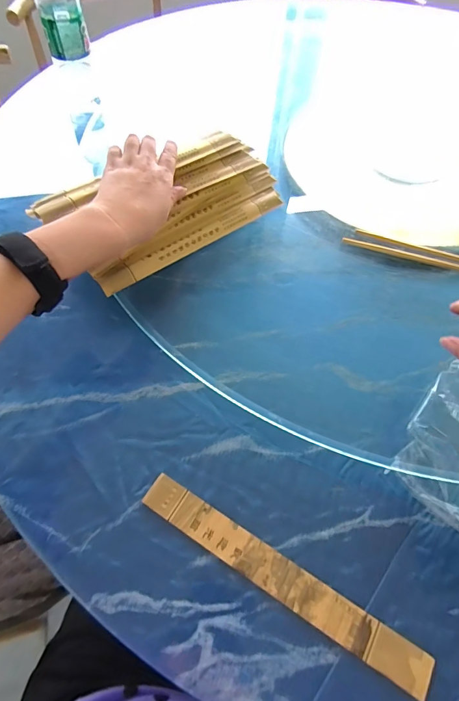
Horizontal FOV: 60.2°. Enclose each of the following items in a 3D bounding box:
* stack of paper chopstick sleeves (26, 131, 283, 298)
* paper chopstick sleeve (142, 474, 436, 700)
[{"bbox_3d":[-0.064,-0.171,0.465,0.278,0.021,0.115,-34,105,-22],"label":"stack of paper chopstick sleeves"},{"bbox_3d":[0.040,0.190,0.336,0.260,0.007,0.032,29,62,14],"label":"paper chopstick sleeve"}]

